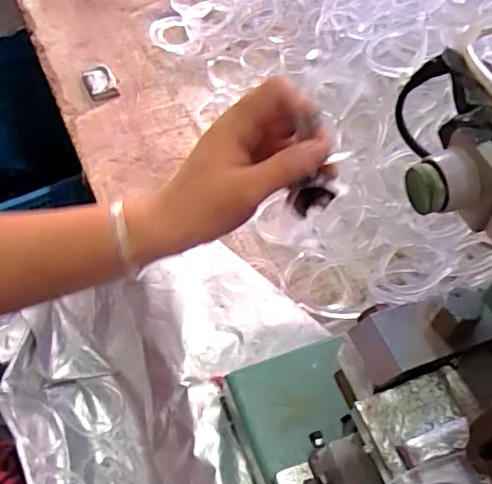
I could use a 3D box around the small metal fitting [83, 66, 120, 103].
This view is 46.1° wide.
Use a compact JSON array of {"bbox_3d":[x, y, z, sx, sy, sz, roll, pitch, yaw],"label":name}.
[{"bbox_3d":[-0.159,-0.174,0.633,0.033,0.015,0.042,-16,56,-12],"label":"small metal fitting"}]

